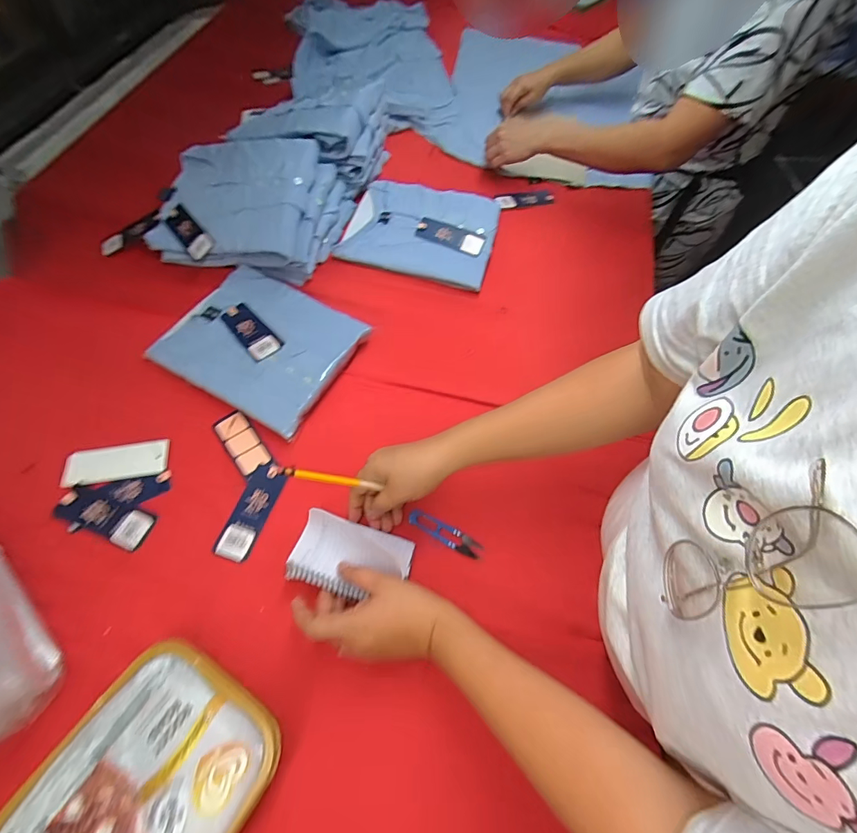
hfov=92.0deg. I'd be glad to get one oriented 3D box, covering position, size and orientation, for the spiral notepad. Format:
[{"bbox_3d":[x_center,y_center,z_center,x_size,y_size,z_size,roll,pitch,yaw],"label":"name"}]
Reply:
[{"bbox_3d":[-0.088,0.166,0.488,0.133,0.016,0.081,21,61,-10],"label":"spiral notepad"}]

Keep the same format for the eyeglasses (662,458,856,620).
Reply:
[{"bbox_3d":[0.170,0.074,0.220,0.025,0.123,0.056,9,62,6],"label":"eyeglasses"}]

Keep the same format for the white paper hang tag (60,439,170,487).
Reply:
[{"bbox_3d":[-0.409,0.059,0.543,0.127,0.006,0.049,-9,64,-7],"label":"white paper hang tag"}]

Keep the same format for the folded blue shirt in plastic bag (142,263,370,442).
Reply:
[{"bbox_3d":[-0.247,-0.113,0.624,0.265,0.034,0.213,28,65,11],"label":"folded blue shirt in plastic bag"}]

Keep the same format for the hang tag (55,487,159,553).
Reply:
[{"bbox_3d":[-0.401,0.126,0.513,0.122,0.004,0.047,19,64,7],"label":"hang tag"}]

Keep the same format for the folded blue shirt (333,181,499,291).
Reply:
[{"bbox_3d":[-0.012,-0.334,0.732,0.252,0.032,0.194,14,63,4],"label":"folded blue shirt"}]

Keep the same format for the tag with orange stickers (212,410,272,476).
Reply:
[{"bbox_3d":[-0.258,0.034,0.570,0.042,0.006,0.098,-35,70,-18],"label":"tag with orange stickers"}]

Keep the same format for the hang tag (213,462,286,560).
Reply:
[{"bbox_3d":[-0.223,0.117,0.522,0.044,0.004,0.122,18,64,6],"label":"hang tag"}]

